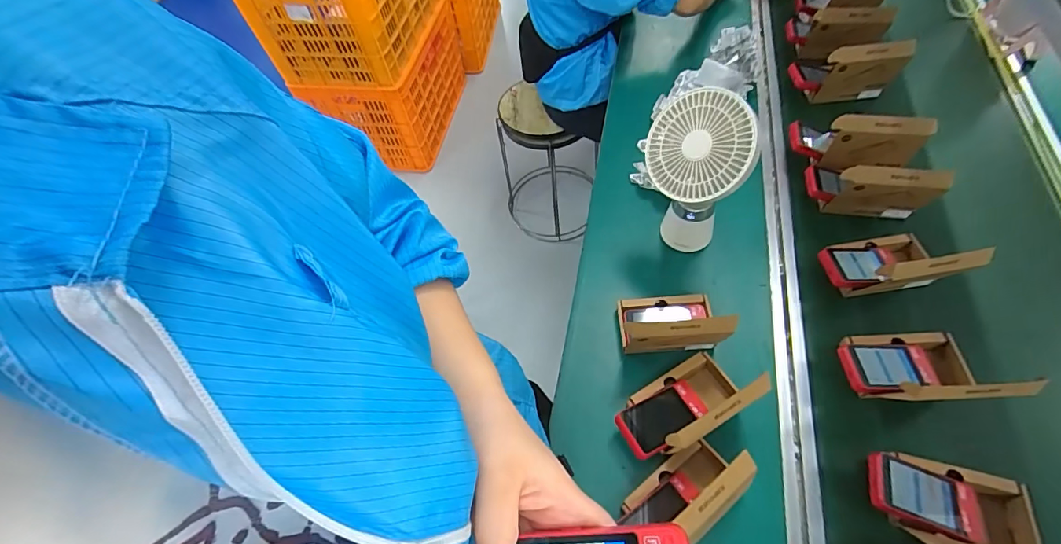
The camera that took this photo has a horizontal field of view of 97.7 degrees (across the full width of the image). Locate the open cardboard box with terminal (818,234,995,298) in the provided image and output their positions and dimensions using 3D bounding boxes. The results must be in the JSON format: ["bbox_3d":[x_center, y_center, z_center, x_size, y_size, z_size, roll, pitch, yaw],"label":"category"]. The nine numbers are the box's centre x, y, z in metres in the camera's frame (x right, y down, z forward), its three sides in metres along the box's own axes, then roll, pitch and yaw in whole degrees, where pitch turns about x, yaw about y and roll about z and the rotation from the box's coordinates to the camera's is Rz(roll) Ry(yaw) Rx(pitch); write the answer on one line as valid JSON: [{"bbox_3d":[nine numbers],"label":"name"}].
[{"bbox_3d":[0.542,-0.023,0.688,0.172,0.111,0.110,-14,64,0],"label":"open cardboard box with terminal"}]

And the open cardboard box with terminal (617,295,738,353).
[{"bbox_3d":[0.196,0.062,0.653,0.137,0.132,0.099,-1,61,4],"label":"open cardboard box with terminal"}]

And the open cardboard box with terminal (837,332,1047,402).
[{"bbox_3d":[0.515,0.119,0.604,0.171,0.114,0.114,-6,64,3],"label":"open cardboard box with terminal"}]

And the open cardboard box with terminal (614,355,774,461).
[{"bbox_3d":[0.194,0.166,0.593,0.164,0.122,0.091,-28,63,-11],"label":"open cardboard box with terminal"}]

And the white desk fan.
[{"bbox_3d":[0.232,-0.124,0.694,0.137,0.258,0.107,14,67,13],"label":"white desk fan"}]

